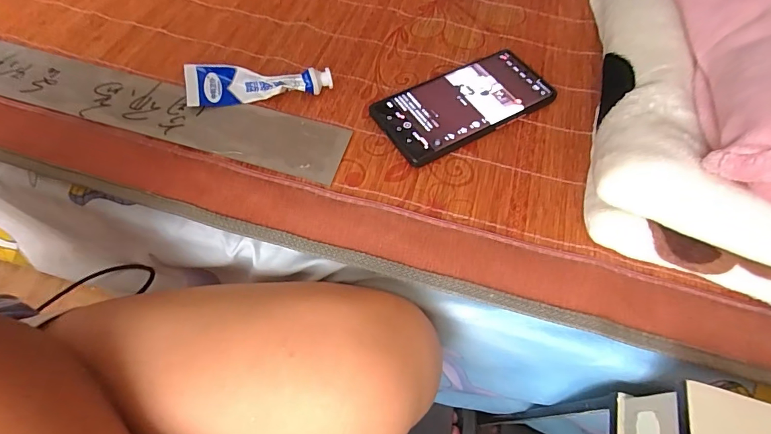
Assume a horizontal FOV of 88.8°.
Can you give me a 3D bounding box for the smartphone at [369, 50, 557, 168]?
[{"bbox_3d":[0.073,-0.103,0.360,0.161,0.016,0.076,-27,65,-16],"label":"smartphone"}]

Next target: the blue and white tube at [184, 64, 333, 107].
[{"bbox_3d":[-0.112,-0.119,0.352,0.123,0.025,0.029,-9,61,-7],"label":"blue and white tube"}]

